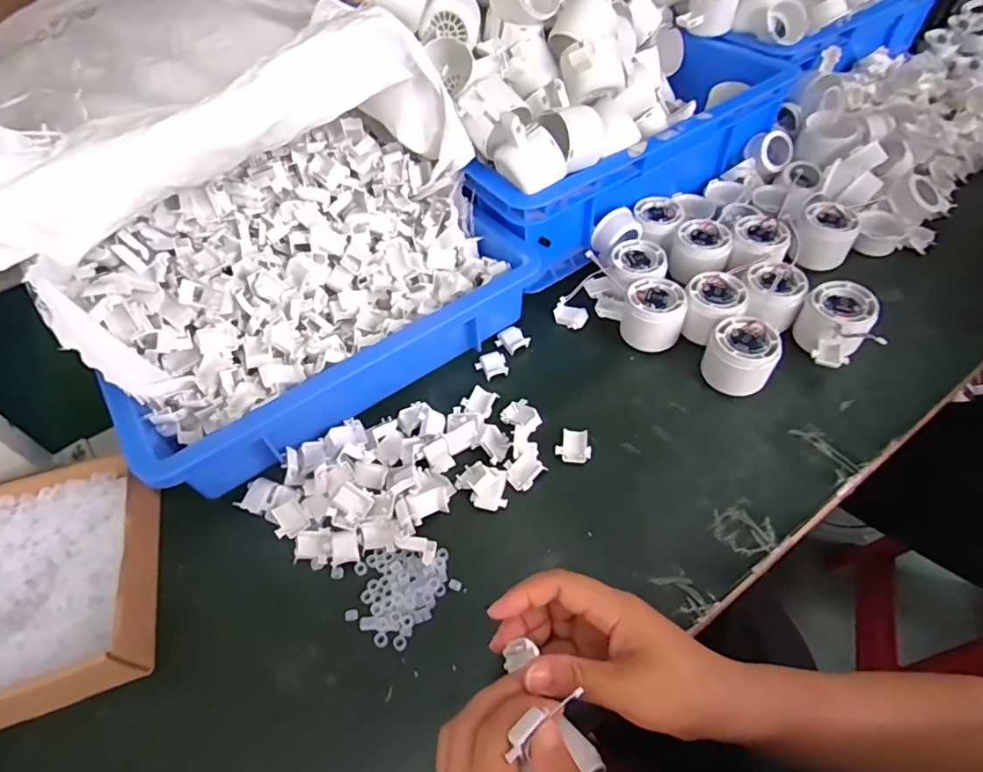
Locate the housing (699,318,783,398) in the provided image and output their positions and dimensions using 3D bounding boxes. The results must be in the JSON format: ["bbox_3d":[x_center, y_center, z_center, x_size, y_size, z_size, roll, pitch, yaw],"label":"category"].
[{"bbox_3d":[0.228,-0.027,0.491,0.059,0.048,0.062,-1,53,2],"label":"housing"}]

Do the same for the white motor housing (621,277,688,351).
[{"bbox_3d":[0.158,-0.069,0.532,0.057,0.051,0.058,12,54,12],"label":"white motor housing"}]

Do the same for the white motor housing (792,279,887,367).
[{"bbox_3d":[0.319,-0.049,0.503,0.066,0.060,0.081,16,55,15],"label":"white motor housing"}]

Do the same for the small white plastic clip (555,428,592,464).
[{"bbox_3d":[0.071,0.054,0.470,0.030,0.014,0.030,3,53,6],"label":"small white plastic clip"}]

